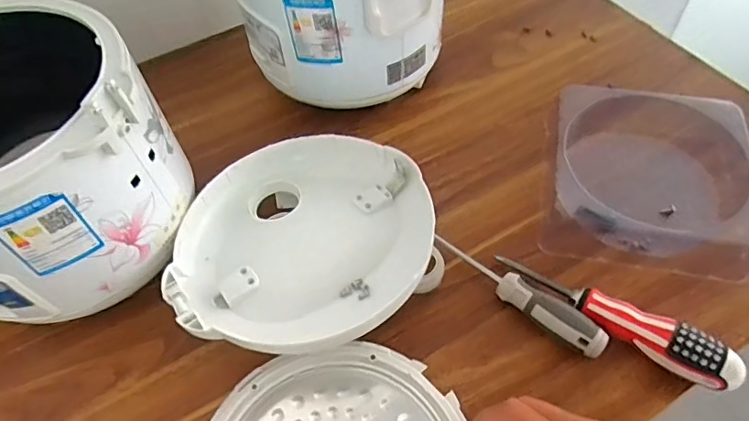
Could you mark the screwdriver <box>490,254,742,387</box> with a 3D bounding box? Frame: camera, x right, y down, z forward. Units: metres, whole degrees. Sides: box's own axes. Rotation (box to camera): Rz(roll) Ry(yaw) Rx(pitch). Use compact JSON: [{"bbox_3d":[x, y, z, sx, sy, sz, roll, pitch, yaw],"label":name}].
[{"bbox_3d":[0.183,0.077,0.395,0.176,0.036,0.030,35,64,24],"label":"screwdriver"}]

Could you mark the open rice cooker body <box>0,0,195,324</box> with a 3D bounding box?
[{"bbox_3d":[-0.267,-0.040,0.394,0.208,0.142,0.198,36,64,25],"label":"open rice cooker body"}]

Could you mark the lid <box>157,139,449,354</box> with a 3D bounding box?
[{"bbox_3d":[-0.057,0.025,0.438,0.208,0.061,0.192,-2,55,2],"label":"lid"}]

